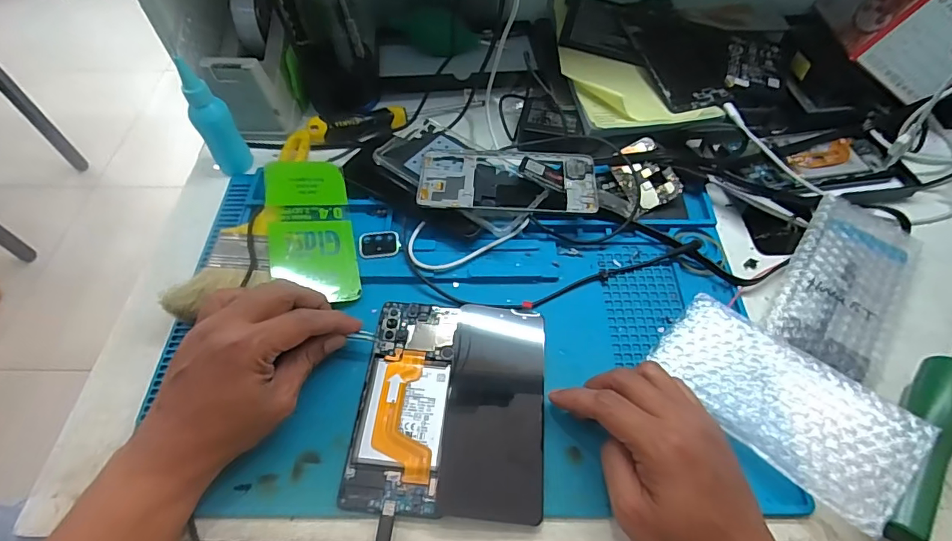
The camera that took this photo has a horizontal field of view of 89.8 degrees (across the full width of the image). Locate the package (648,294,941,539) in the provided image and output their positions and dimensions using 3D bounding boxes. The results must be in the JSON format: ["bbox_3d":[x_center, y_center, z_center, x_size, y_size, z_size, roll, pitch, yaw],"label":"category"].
[{"bbox_3d":[0.217,0.090,0.346,0.086,0.023,0.167,-38,64,-21],"label":"package"}]

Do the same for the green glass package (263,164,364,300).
[{"bbox_3d":[-0.148,-0.039,0.430,0.070,0.006,0.147,-4,62,-22],"label":"green glass package"}]

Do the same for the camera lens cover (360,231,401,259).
[{"bbox_3d":[-0.087,-0.024,0.433,0.036,0.005,0.025,-1,57,0],"label":"camera lens cover"}]

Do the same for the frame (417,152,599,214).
[{"bbox_3d":[0.030,-0.084,0.450,0.161,0.012,0.071,2,56,2],"label":"frame"}]

